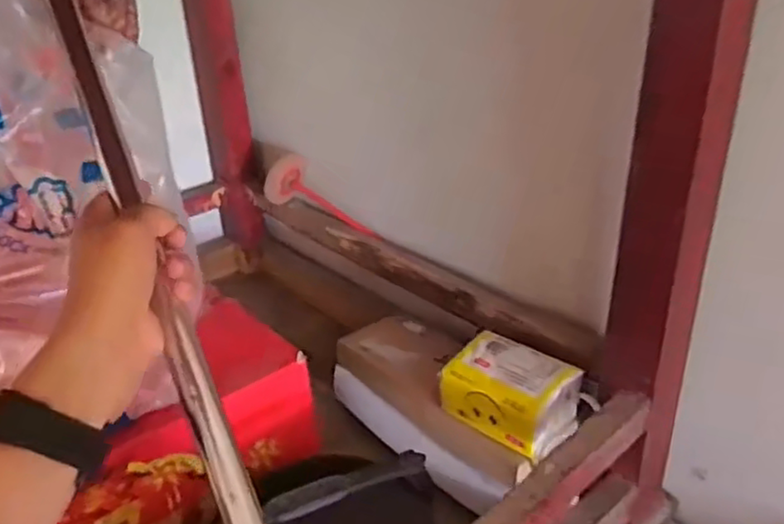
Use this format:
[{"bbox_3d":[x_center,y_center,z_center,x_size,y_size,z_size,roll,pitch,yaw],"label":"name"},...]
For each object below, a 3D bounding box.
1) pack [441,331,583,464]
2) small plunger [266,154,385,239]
[{"bbox_3d":[0.129,0.137,0.703,0.130,0.060,0.090,19,35,35],"label":"pack"},{"bbox_3d":[-0.114,-0.095,1.076,0.225,0.084,0.070,31,38,12],"label":"small plunger"}]

